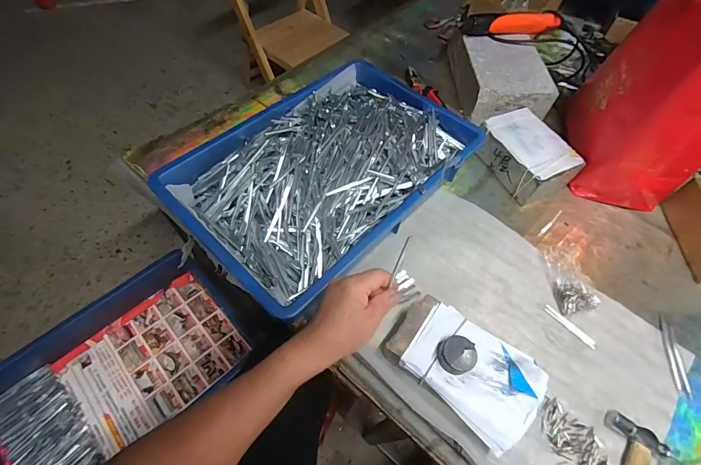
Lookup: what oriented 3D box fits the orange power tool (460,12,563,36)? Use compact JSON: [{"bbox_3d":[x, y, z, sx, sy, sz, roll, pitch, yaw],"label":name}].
[{"bbox_3d":[0.320,-0.409,0.683,0.195,0.040,0.046,-5,58,-7],"label":"orange power tool"}]

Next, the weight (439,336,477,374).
[{"bbox_3d":[0.120,0.137,0.394,0.039,0.021,0.037,2,58,-3],"label":"weight"}]

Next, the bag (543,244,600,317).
[{"bbox_3d":[0.311,0.061,0.493,0.061,0.031,0.092,-8,59,-9],"label":"bag"}]

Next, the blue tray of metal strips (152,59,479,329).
[{"bbox_3d":[-0.030,-0.102,0.533,0.288,0.068,0.427,39,63,19],"label":"blue tray of metal strips"}]

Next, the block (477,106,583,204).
[{"bbox_3d":[0.299,-0.133,0.599,0.110,0.065,0.149,-25,63,-18],"label":"block"}]

